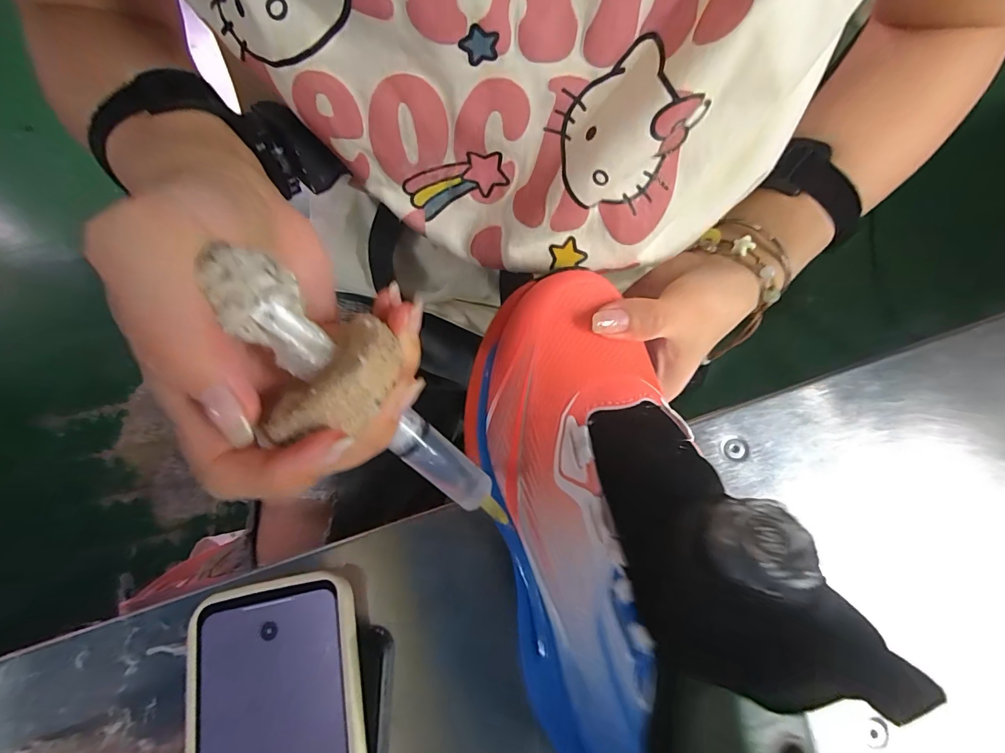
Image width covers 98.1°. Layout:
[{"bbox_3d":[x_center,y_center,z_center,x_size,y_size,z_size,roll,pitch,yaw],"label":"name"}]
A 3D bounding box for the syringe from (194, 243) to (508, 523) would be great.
[{"bbox_3d":[-0.041,0.017,0.150,0.043,0.029,0.136,-46,123,-10],"label":"syringe"}]

